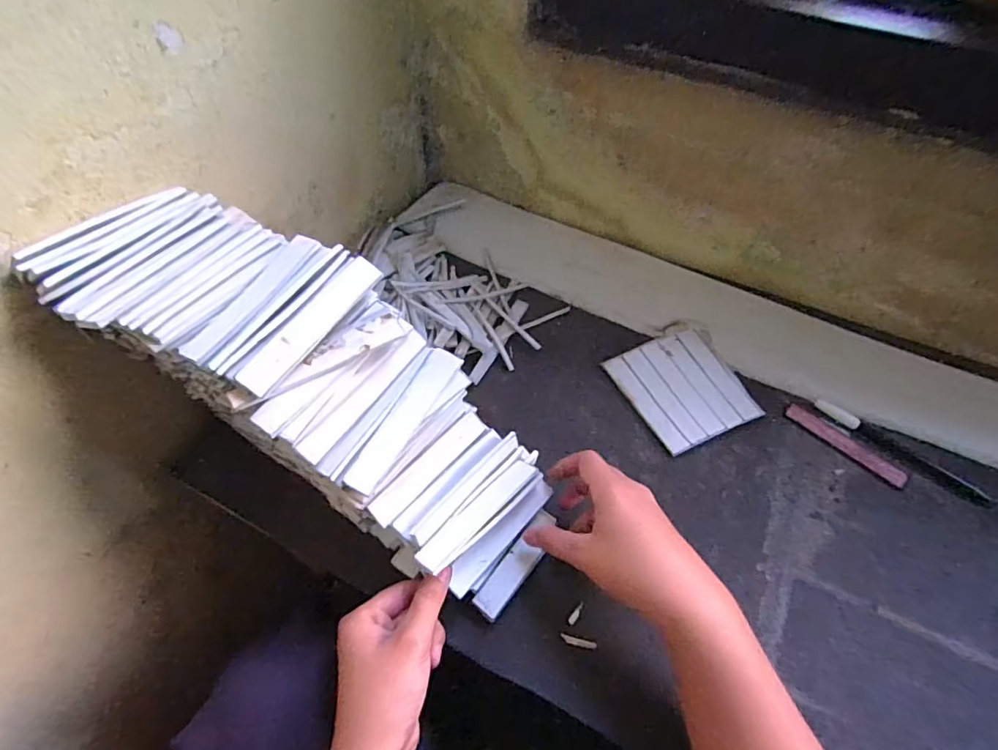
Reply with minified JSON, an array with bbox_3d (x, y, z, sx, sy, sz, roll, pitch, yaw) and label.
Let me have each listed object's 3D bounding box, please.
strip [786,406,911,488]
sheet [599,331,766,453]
[{"bbox_3d":[0.308,0.061,0.459,0.106,0.004,0.018,37,64,22],"label":"strip"},{"bbox_3d":[0.173,0.011,0.487,0.100,0.007,0.110,-23,59,-14],"label":"sheet"}]

